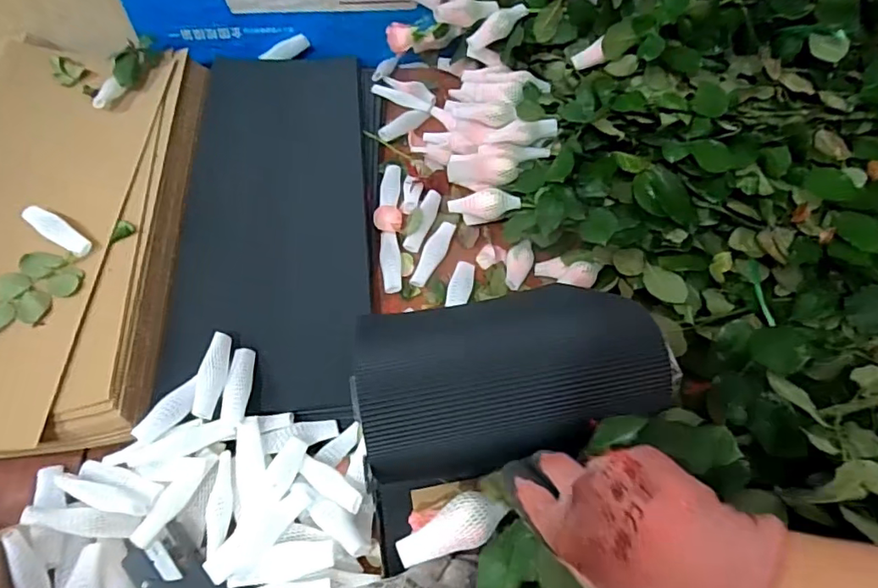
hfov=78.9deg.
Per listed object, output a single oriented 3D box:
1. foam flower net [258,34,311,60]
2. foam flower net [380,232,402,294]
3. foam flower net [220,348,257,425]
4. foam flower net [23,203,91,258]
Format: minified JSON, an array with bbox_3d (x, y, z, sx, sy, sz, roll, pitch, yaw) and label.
[{"bbox_3d":[-0.238,-0.372,0.813,0.078,0.031,0.024,-13,61,15],"label":"foam flower net"},{"bbox_3d":[-0.056,-0.039,0.624,0.025,0.013,0.086,0,58,-3],"label":"foam flower net"},{"bbox_3d":[-0.190,0.085,0.509,0.021,0.011,0.081,-1,48,-4],"label":"foam flower net"},{"bbox_3d":[-0.412,-0.068,0.575,0.081,0.021,0.025,32,61,16],"label":"foam flower net"}]

